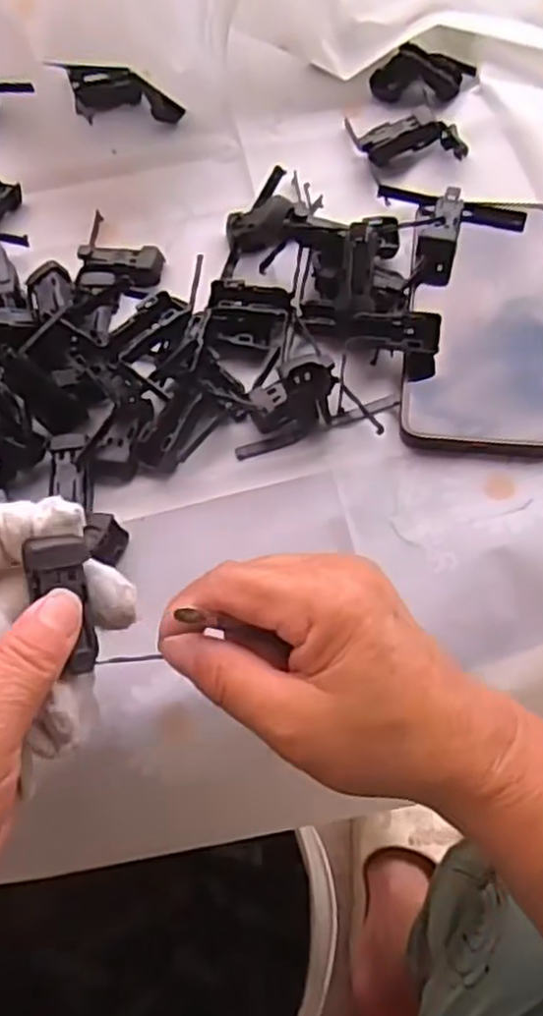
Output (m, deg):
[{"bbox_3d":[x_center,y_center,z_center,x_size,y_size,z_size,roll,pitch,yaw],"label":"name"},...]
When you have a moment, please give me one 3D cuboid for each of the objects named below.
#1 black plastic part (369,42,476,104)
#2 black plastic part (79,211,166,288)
[{"bbox_3d":[0.100,-0.284,0.490,0.065,0.029,0.023,2,62,1],"label":"black plastic part"},{"bbox_3d":[-0.087,-0.154,0.441,0.048,0.011,0.060,3,62,2],"label":"black plastic part"}]

